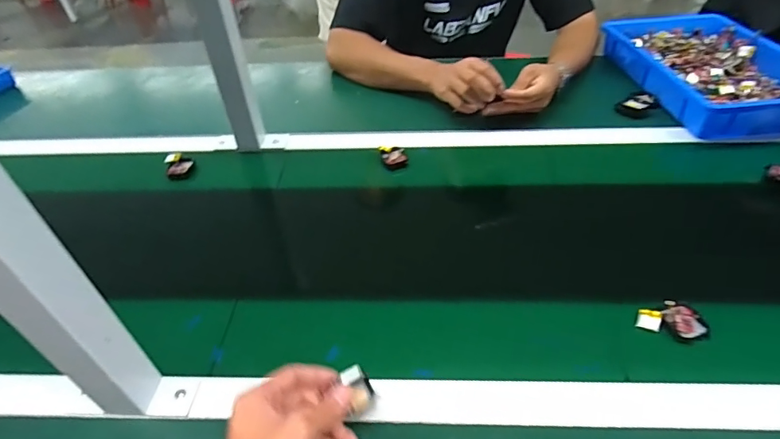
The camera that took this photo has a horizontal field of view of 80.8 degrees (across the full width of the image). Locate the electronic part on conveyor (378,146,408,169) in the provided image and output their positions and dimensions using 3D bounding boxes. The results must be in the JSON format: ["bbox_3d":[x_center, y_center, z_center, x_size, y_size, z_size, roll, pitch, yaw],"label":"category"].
[{"bbox_3d":[0.006,-0.098,0.714,0.037,0.014,0.047,-11,43,-10],"label":"electronic part on conveyor"}]

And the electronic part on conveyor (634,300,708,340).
[{"bbox_3d":[0.296,0.104,0.481,0.063,0.012,0.039,14,44,17],"label":"electronic part on conveyor"}]

